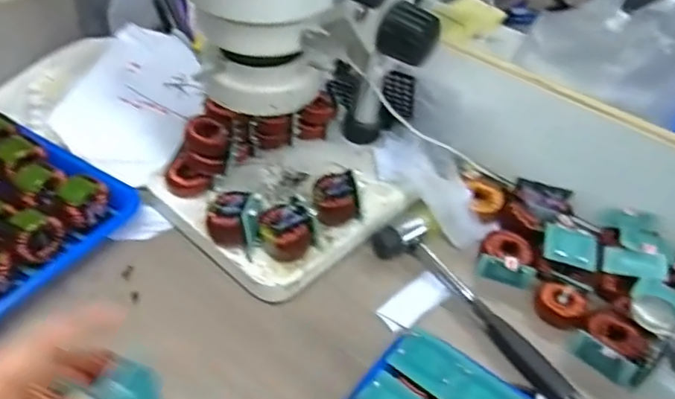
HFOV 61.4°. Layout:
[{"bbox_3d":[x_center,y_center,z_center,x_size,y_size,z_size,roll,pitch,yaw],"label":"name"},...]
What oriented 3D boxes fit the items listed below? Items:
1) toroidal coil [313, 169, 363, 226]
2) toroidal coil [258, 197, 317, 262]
[{"bbox_3d":[0.001,0.001,0.537,0.046,0.046,0.037,7,43,0],"label":"toroidal coil"},{"bbox_3d":[-0.044,0.026,0.502,0.042,0.045,0.039,4,43,-4],"label":"toroidal coil"}]

